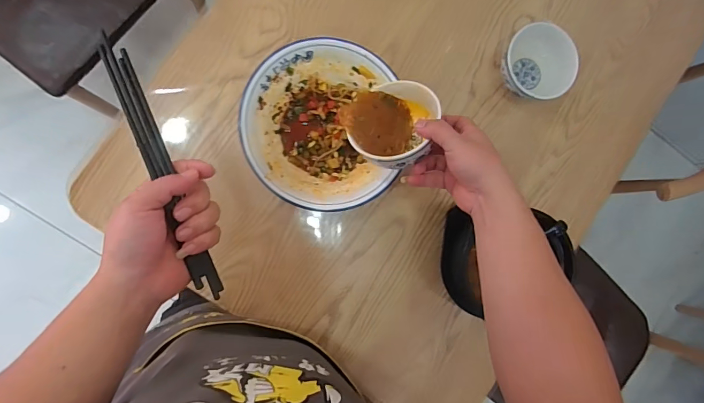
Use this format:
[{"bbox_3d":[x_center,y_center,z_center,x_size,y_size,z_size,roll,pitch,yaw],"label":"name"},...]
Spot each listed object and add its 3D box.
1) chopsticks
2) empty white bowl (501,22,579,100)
[{"bbox_3d":[-0.176,-0.028,0.384,0.023,0.014,0.254,-21,98,-6],"label":"chopsticks"},{"bbox_3d":[0.285,-0.208,0.641,0.112,0.066,0.104,0,89,-10],"label":"empty white bowl"}]

